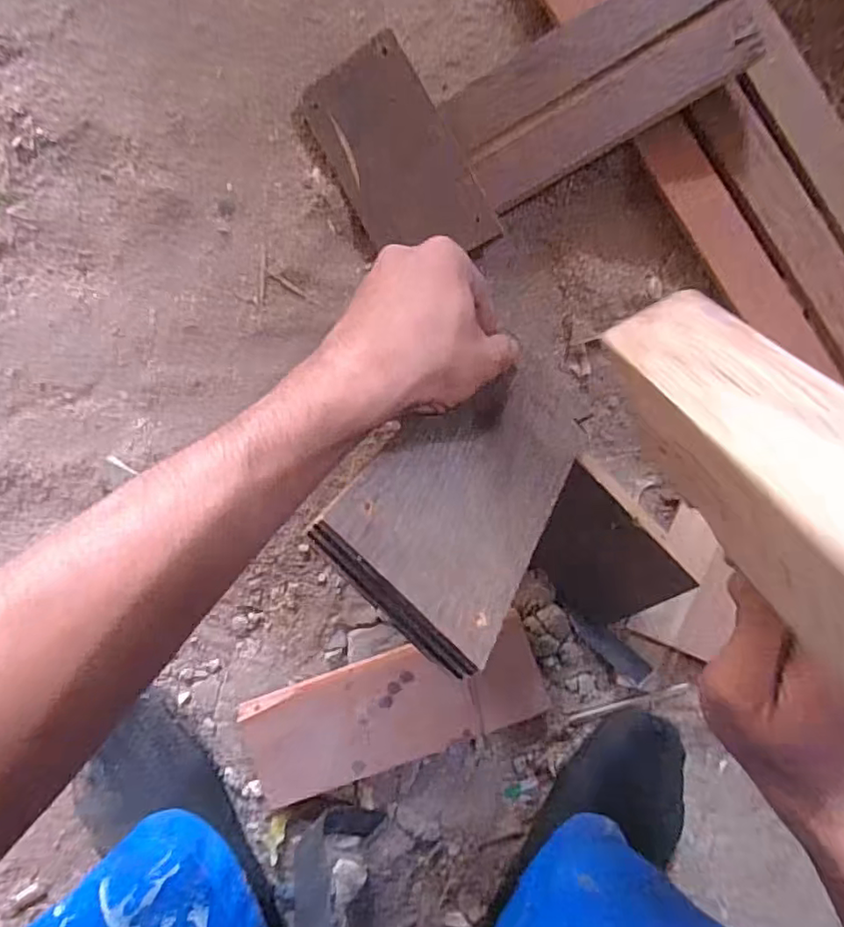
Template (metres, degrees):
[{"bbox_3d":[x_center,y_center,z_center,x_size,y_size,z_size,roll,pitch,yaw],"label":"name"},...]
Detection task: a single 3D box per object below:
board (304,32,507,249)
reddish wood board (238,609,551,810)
[{"bbox_3d":[-0.015,-0.198,0.397,0.076,0.008,0.145,-29,94,9],"label":"board"},{"bbox_3d":[-0.019,0.173,0.428,0.205,0.024,0.081,-17,94,-1],"label":"reddish wood board"}]

